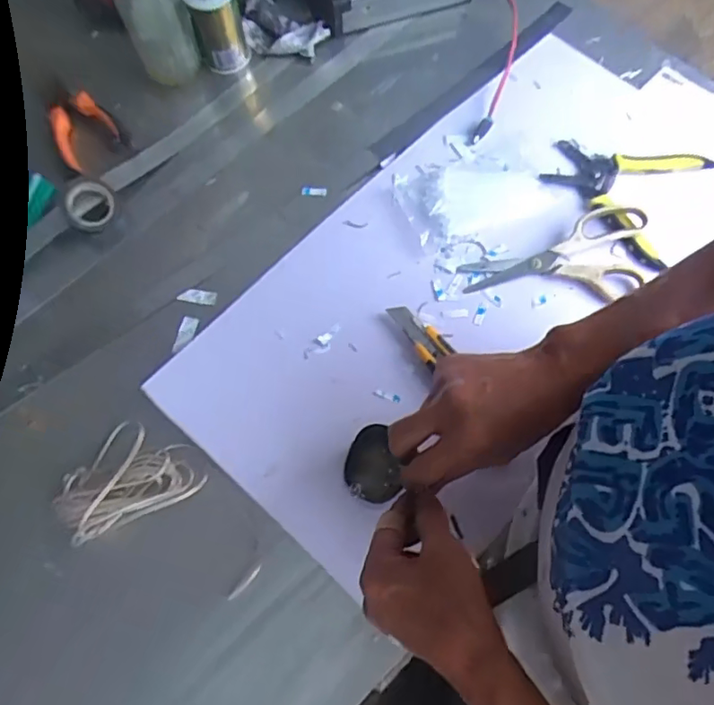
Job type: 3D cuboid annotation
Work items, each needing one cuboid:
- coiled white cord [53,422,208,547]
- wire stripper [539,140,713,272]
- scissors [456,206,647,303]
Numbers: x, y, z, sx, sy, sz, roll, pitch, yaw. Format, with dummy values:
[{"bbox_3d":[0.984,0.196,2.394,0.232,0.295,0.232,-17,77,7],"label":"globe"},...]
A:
[{"bbox_3d":[-0.207,0.107,0.507,0.118,0.016,0.083,-23,69,-7],"label":"coiled white cord"},{"bbox_3d":[0.275,-0.178,0.601,0.150,0.015,0.147,31,73,13],"label":"wire stripper"},{"bbox_3d":[0.199,-0.089,0.565,0.185,0.021,0.093,-12,68,-3],"label":"scissors"}]

